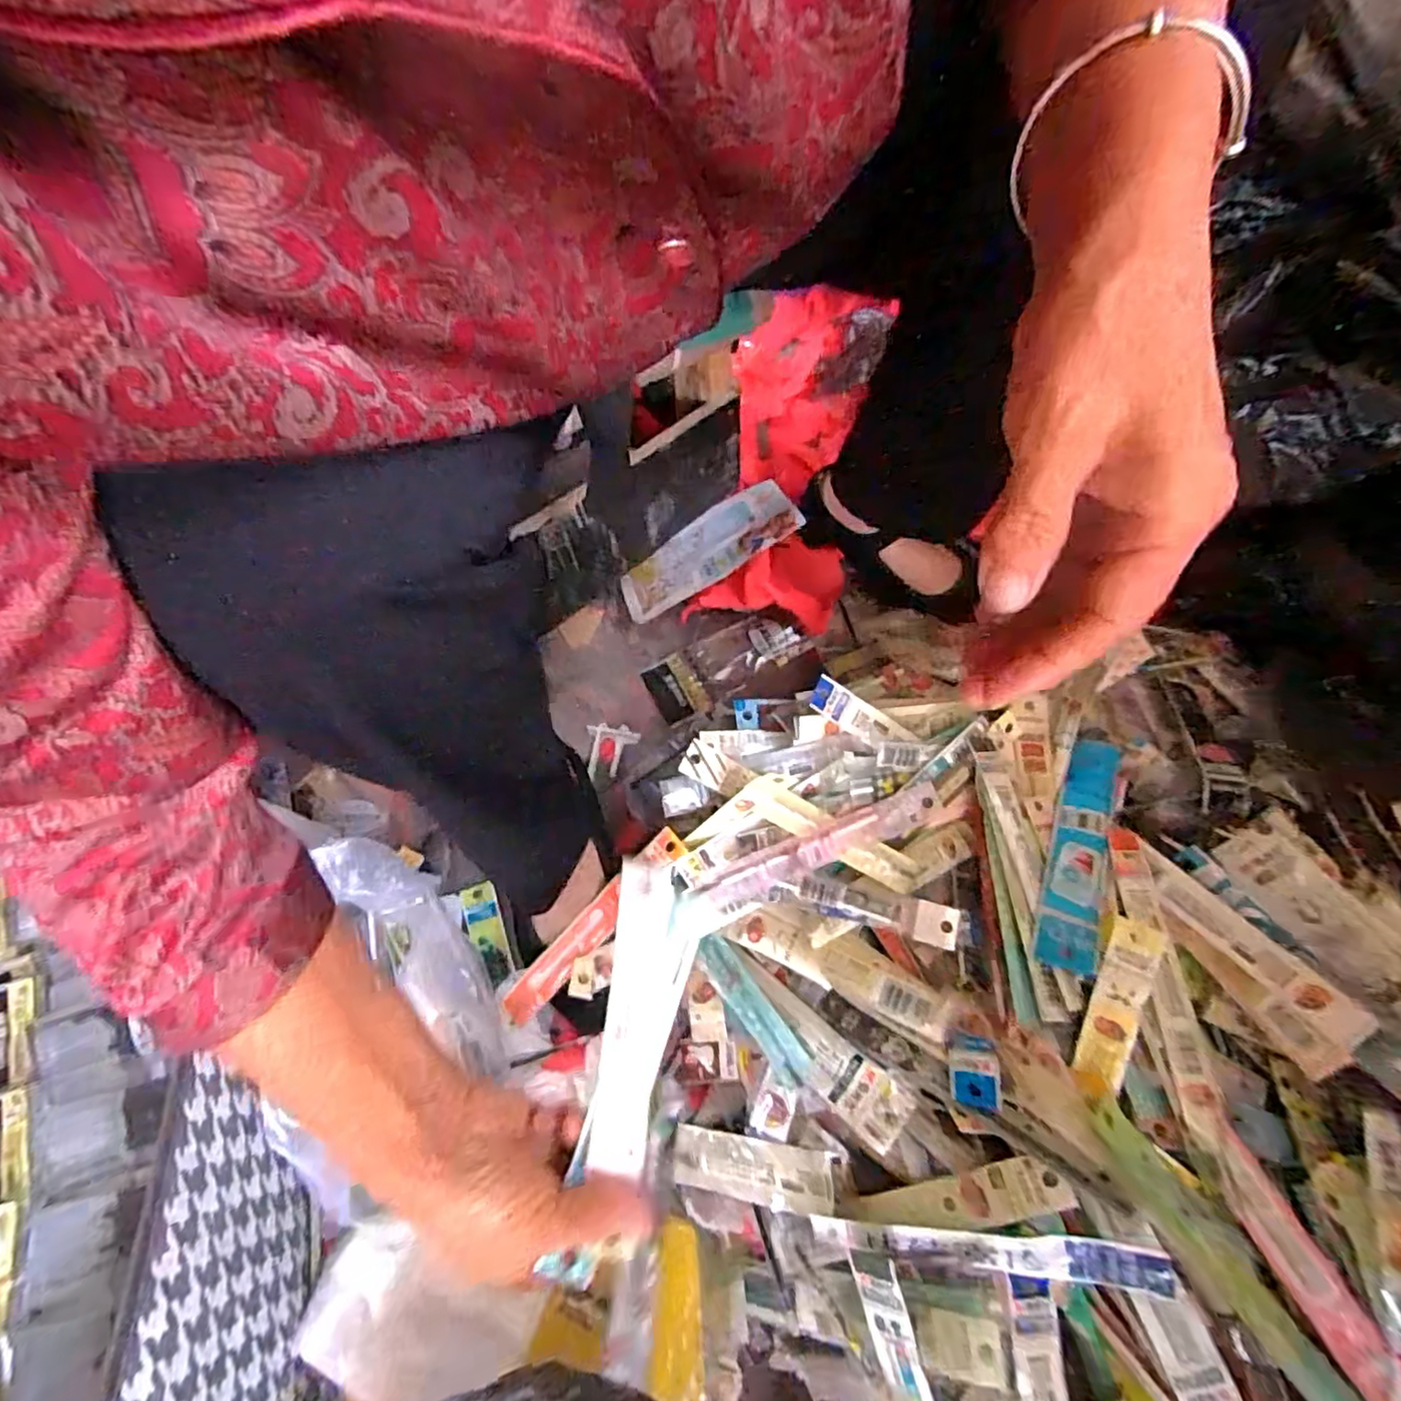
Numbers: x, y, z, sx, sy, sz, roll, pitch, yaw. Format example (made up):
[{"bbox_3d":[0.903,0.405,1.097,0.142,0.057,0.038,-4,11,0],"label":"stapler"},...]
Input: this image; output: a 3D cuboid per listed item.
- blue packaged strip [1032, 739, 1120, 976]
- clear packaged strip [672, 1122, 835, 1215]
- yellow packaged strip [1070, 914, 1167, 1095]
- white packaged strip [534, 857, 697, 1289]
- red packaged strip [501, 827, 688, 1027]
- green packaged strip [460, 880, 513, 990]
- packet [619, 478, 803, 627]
[{"bbox_3d":[0.252,0.095,0.443,0.034,0.010,0.173,17,53,20],"label":"blue packaged strip"},{"bbox_3d":[0.031,0.290,0.411,0.099,0.013,0.032,0,64,18],"label":"clear packaged strip"},{"bbox_3d":[0.242,0.175,0.384,0.026,0.013,0.094,15,91,9],"label":"yellow packaged strip"},{"bbox_3d":[-0.032,0.172,0.315,0.038,0.009,0.183,7,78,5],"label":"white packaged strip"},{"bbox_3d":[-0.076,0.161,0.474,0.025,0.014,0.175,43,93,19],"label":"red packaged strip"},{"bbox_3d":[-0.166,0.181,0.515,0.026,0.005,0.078,-20,66,-8],"label":"green packaged strip"},{"bbox_3d":[0.004,-0.146,0.635,0.178,0.016,0.095,-30,47,11],"label":"packet"}]

